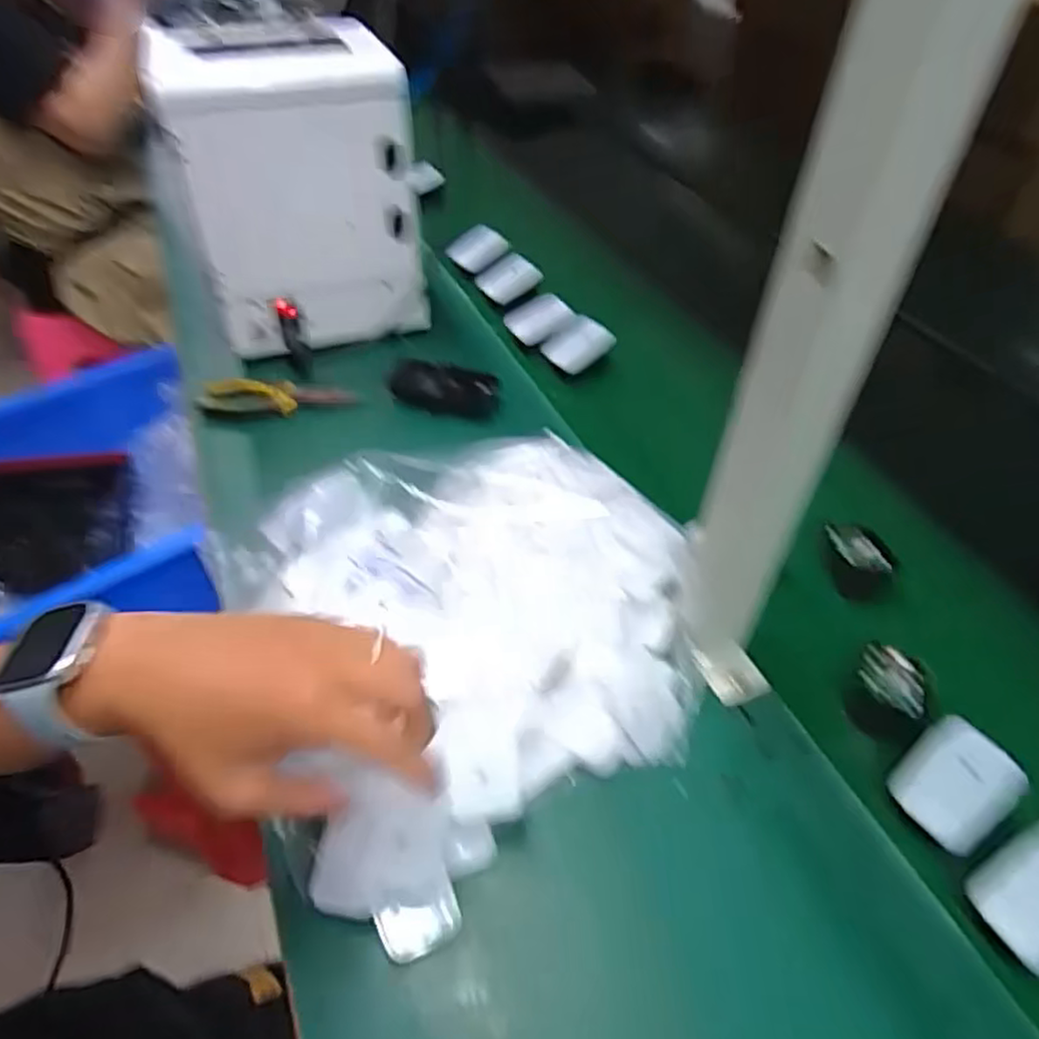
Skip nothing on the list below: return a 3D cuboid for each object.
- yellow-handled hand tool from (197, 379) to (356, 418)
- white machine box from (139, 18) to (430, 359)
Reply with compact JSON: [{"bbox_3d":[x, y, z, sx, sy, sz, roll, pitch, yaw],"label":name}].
[{"bbox_3d":[-0.248,-0.126,0.720,0.148,0.026,0.035,1,46,0],"label":"yellow-handled hand tool"},{"bbox_3d":[-0.232,-0.356,0.749,0.214,0.260,0.191,-12,48,-12],"label":"white machine box"}]

